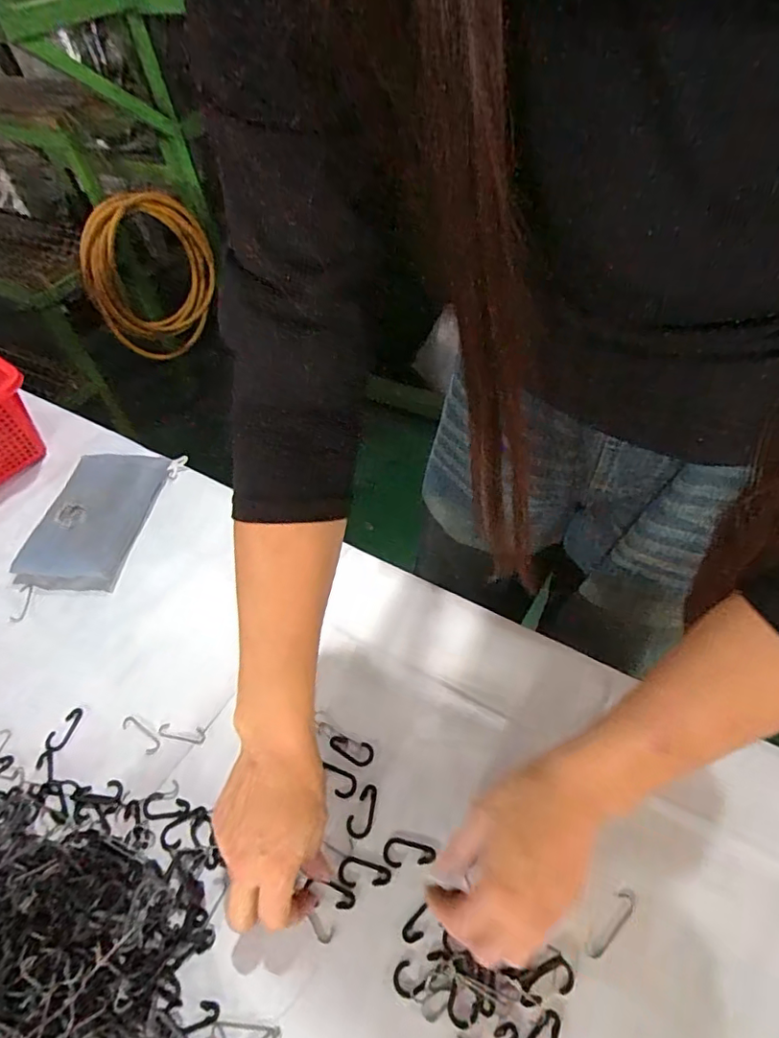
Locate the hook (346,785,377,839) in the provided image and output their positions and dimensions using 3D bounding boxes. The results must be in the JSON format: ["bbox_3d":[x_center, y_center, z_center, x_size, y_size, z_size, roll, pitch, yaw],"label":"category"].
[{"bbox_3d":[-0.020,0.218,0.402,0.018,0.004,0.037,13,53,16],"label":"hook"}]

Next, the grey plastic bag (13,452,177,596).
[{"bbox_3d":[-0.323,-0.005,0.590,0.107,0.042,0.170,5,51,10],"label":"grey plastic bag"}]

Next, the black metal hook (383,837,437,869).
[{"bbox_3d":[0.014,0.238,0.382,0.036,0.004,0.019,7,52,12],"label":"black metal hook"}]

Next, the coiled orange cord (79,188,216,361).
[{"bbox_3d":[-0.608,-0.636,1.426,0.060,0.393,0.363,25,58,23],"label":"coiled orange cord"}]

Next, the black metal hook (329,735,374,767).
[{"bbox_3d":[-0.031,0.184,0.428,0.035,0.004,0.017,8,52,13],"label":"black metal hook"}]

